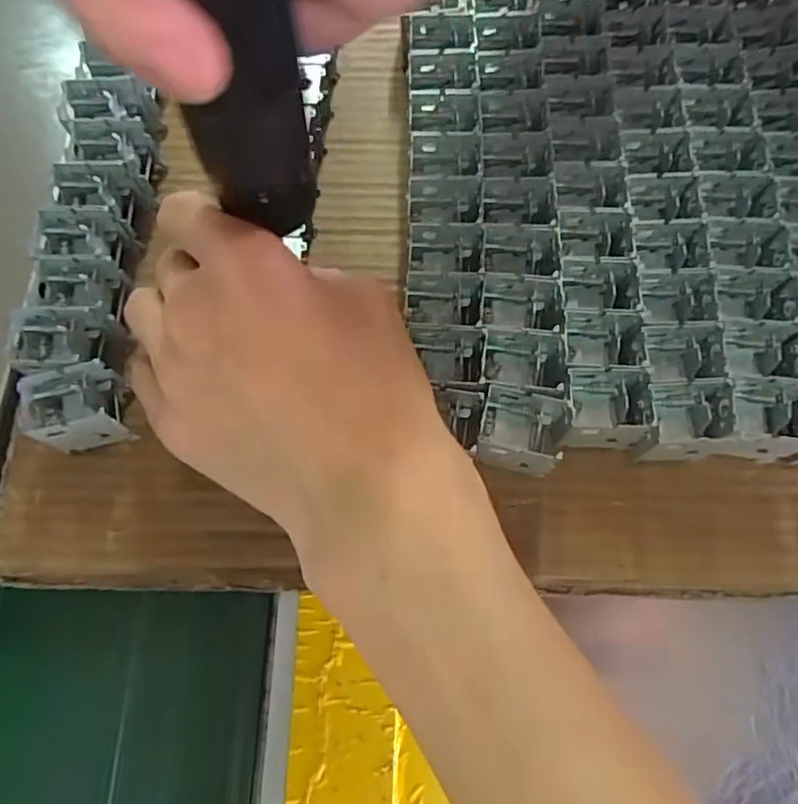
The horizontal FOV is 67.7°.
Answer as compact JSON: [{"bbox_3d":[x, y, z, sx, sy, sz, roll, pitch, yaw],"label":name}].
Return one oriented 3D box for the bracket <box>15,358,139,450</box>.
[{"bbox_3d":[-0.124,0.001,0.230,0.029,0.029,0.028,-17,72,-5],"label":"bracket"}]

